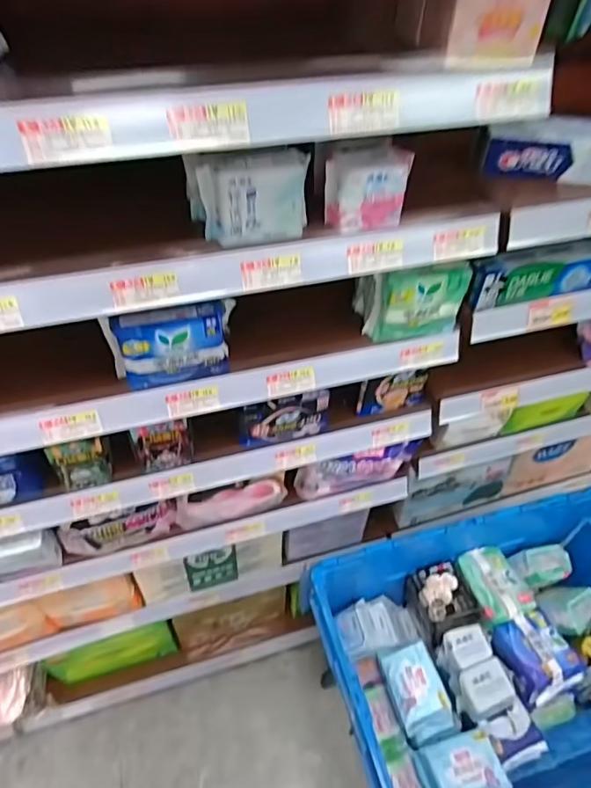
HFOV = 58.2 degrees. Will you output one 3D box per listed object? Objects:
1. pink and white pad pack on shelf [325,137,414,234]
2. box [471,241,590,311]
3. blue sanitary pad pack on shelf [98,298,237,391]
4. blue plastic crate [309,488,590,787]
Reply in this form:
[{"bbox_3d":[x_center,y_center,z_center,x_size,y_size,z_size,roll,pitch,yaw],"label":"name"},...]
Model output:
[{"bbox_3d":[0.075,-0.219,0.560,0.086,0.066,0.063,-4,49,-6],"label":"pink and white pad pack on shelf"},{"bbox_3d":[0.354,-0.175,0.739,0.252,0.058,0.047,-14,51,-14],"label":"box"},{"bbox_3d":[-0.140,-0.055,0.612,0.138,0.101,0.041,-15,51,-15],"label":"blue sanitary pad pack on shelf"},{"bbox_3d":[0.355,0.463,0.911,0.585,0.286,0.409,-11,51,-12],"label":"blue plastic crate"}]

